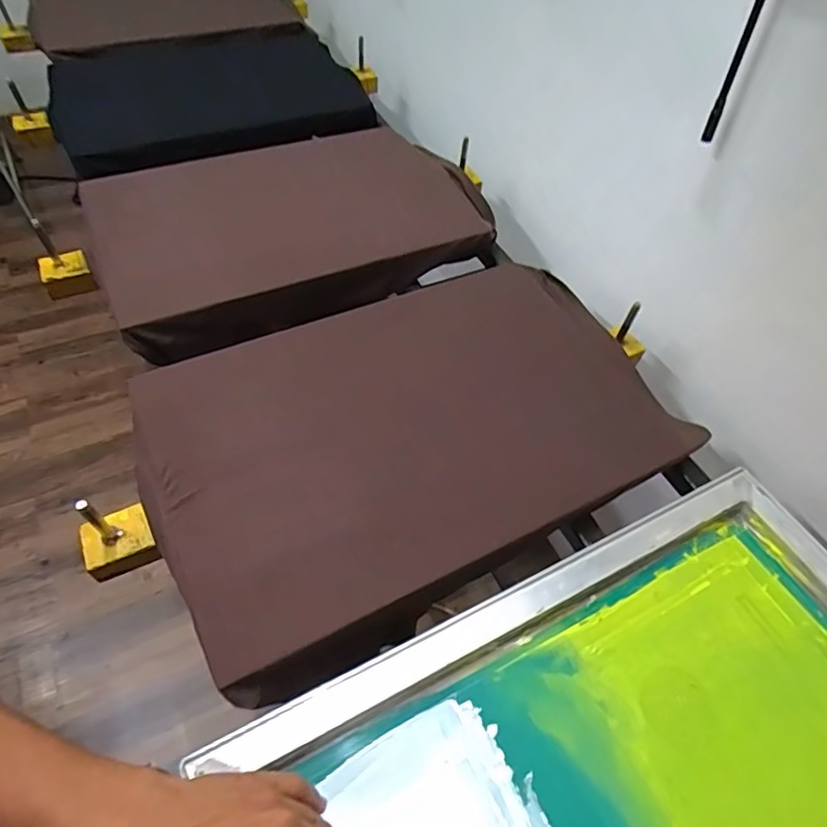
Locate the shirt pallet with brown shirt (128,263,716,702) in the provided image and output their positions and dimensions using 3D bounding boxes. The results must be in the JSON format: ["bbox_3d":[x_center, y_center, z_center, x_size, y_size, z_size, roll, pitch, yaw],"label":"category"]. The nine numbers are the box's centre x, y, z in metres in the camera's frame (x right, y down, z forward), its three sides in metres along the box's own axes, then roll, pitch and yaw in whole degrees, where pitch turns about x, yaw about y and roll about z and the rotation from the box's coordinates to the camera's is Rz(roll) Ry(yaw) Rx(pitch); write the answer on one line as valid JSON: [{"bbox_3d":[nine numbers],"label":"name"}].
[{"bbox_3d":[0.011,-0.004,0.691,0.671,0.064,0.424,-25,59,-21],"label":"shirt pallet with brown shirt"}]

